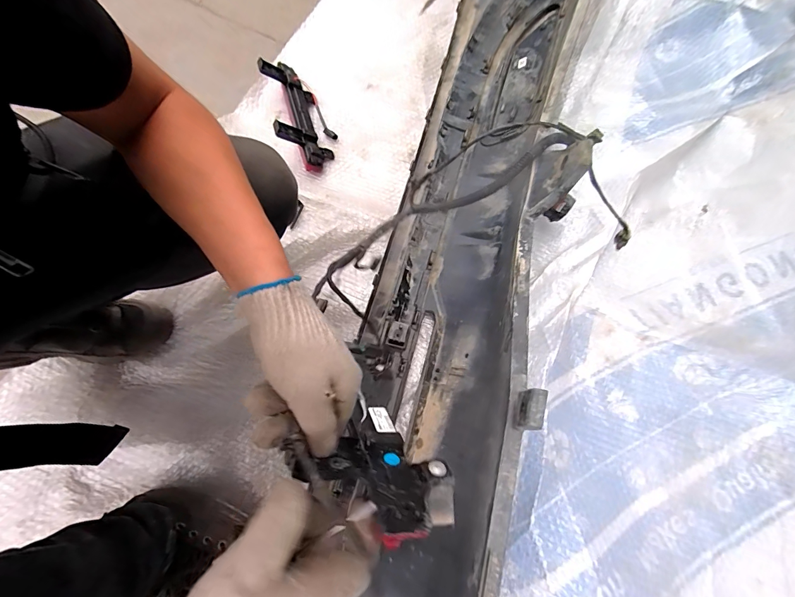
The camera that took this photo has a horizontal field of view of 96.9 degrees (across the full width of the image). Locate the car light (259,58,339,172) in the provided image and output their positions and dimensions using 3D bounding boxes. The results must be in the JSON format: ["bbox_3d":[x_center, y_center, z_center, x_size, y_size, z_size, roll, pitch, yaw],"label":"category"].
[{"bbox_3d":[-0.201,-0.391,0.719,0.108,0.065,0.291,-16,70,-6],"label":"car light"}]

